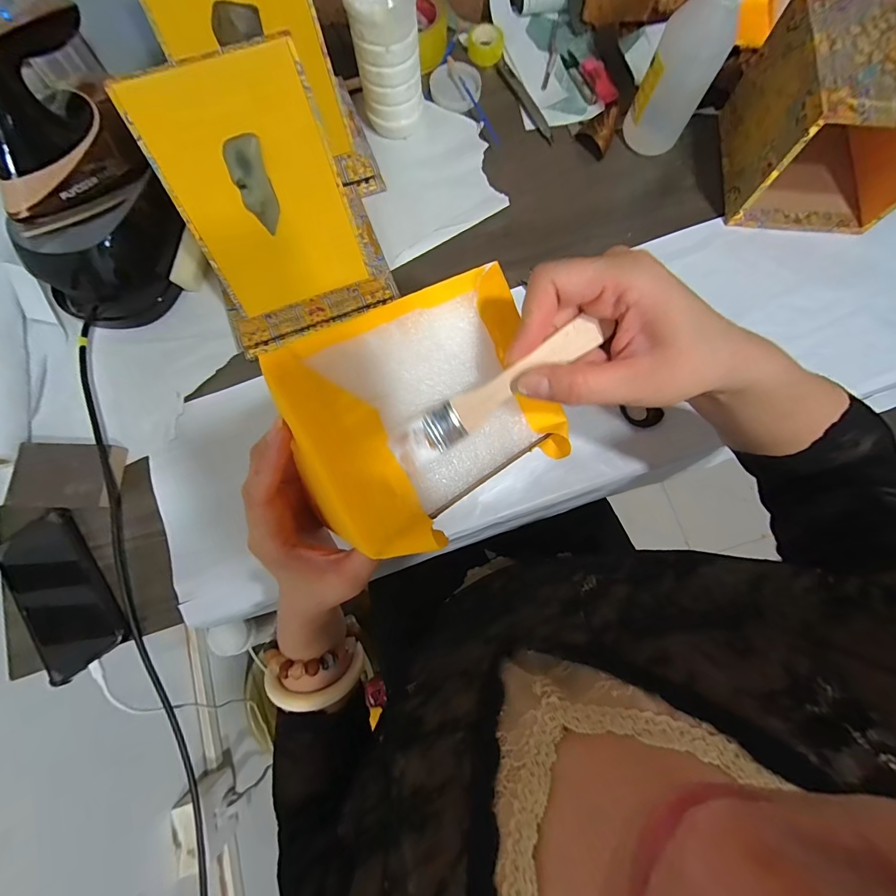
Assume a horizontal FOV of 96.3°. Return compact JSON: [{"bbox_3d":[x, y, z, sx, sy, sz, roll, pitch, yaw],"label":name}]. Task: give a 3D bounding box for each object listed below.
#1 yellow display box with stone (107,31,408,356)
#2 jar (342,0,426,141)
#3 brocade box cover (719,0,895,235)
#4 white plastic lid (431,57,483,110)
[{"bbox_3d":[-0.171,-0.231,0.400,0.186,0.183,0.147,-22,79,-5],"label":"yellow display box with stone"},{"bbox_3d":[-0.071,-0.477,0.481,0.074,0.169,0.074,0,78,0],"label":"jar"},{"bbox_3d":[0.469,-0.387,0.478,0.198,0.157,0.189,3,78,0],"label":"brocade box cover"},{"bbox_3d":[0.011,-0.516,0.571,0.071,0.011,0.077,0,78,0],"label":"white plastic lid"}]

